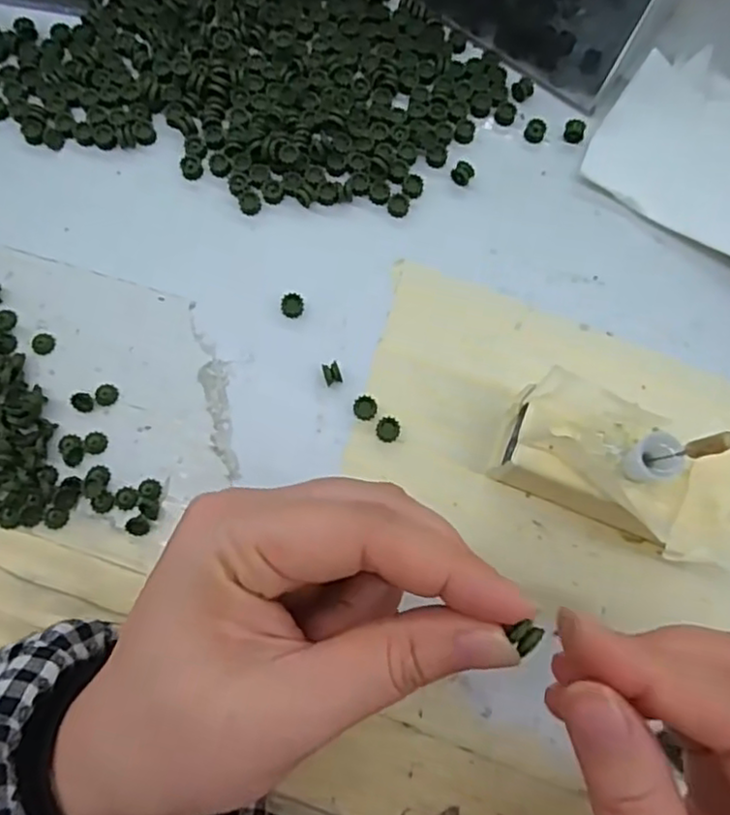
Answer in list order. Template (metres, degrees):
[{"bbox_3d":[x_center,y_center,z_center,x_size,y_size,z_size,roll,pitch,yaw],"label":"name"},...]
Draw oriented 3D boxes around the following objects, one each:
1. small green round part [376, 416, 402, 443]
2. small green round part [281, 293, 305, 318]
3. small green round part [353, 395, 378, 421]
[{"bbox_3d":[0.009,0.008,0.248,0.009,0.005,0.008,12,77,1],"label":"small green round part"},{"bbox_3d":[-0.028,-0.039,0.260,0.009,0.006,0.008,-7,77,-3],"label":"small green round part"},{"bbox_3d":[0.000,0.000,0.250,0.009,0.005,0.009,0,77,-1],"label":"small green round part"}]

